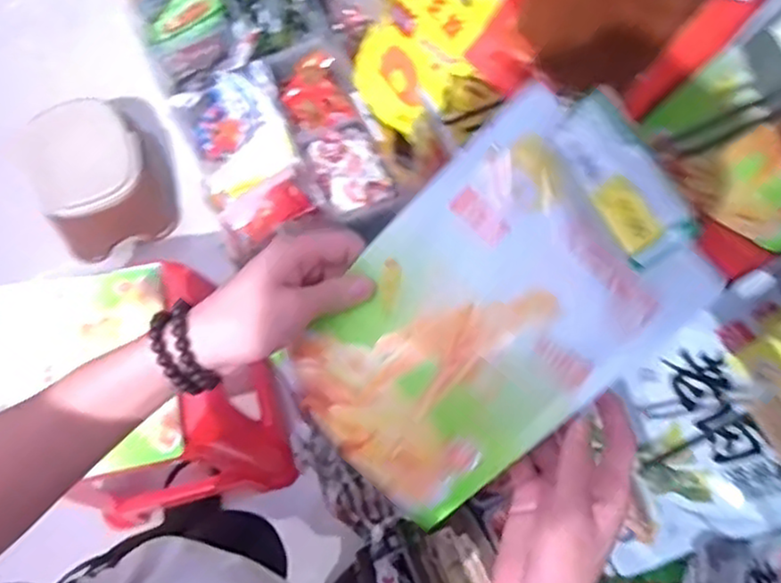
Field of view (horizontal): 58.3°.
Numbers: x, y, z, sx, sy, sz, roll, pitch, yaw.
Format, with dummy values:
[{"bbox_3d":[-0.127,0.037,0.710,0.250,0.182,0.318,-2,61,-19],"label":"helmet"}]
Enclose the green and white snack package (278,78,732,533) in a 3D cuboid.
[{"bbox_3d":[0.056,0.019,0.432,0.236,0.016,0.165,-44,91,8],"label":"green and white snack package"}]

